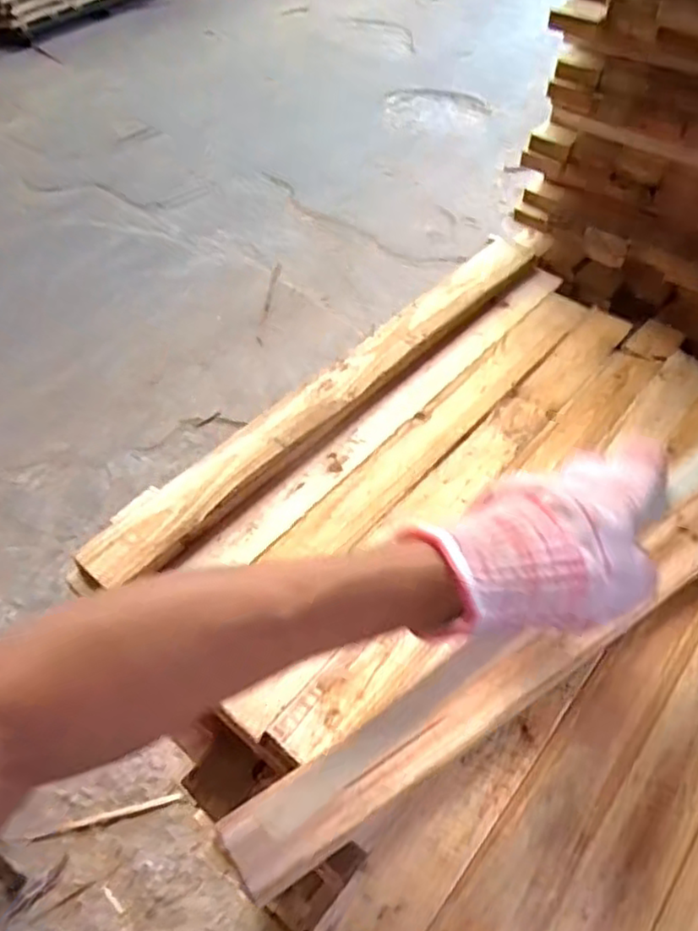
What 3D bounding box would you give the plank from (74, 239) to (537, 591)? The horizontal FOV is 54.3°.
[{"bbox_3d":[0.002,-0.073,0.558,0.048,0.021,0.498,34,56,25],"label":"plank"}]

